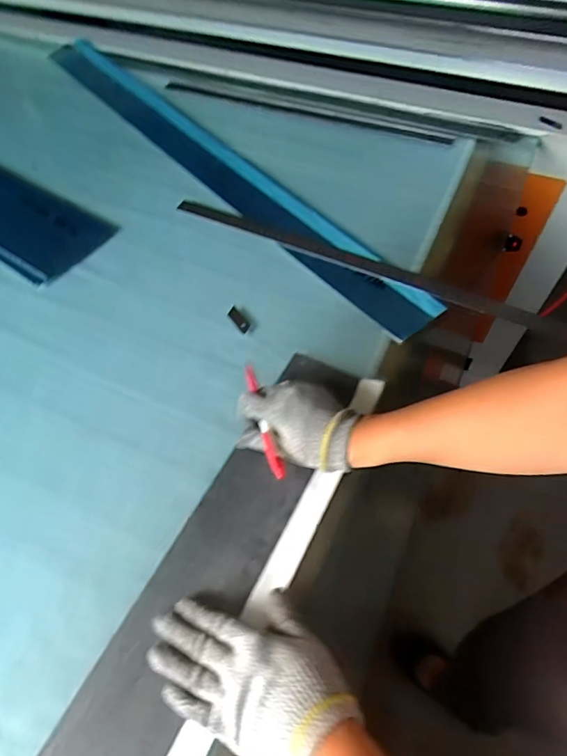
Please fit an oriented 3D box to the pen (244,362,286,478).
[{"bbox_3d":[-0.021,0.043,0.493,0.015,0.011,0.132,-15,63,-6],"label":"pen"}]

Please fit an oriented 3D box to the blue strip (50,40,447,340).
[{"bbox_3d":[-0.164,-0.432,0.867,0.103,0.009,1.129,-33,60,-17],"label":"blue strip"}]

